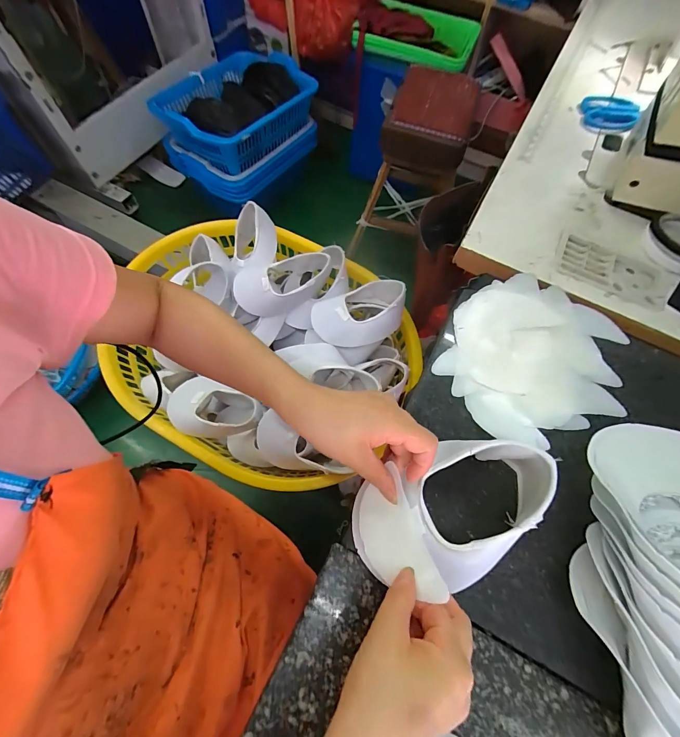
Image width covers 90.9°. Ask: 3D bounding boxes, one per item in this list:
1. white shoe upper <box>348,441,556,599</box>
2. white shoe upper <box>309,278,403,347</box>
[{"bbox_3d":[0.099,0.122,0.283,0.171,0.060,0.108,-21,68,-11],"label":"white shoe upper"},{"bbox_3d":[0.039,-0.093,0.615,0.169,0.067,0.115,-15,68,-10],"label":"white shoe upper"}]

